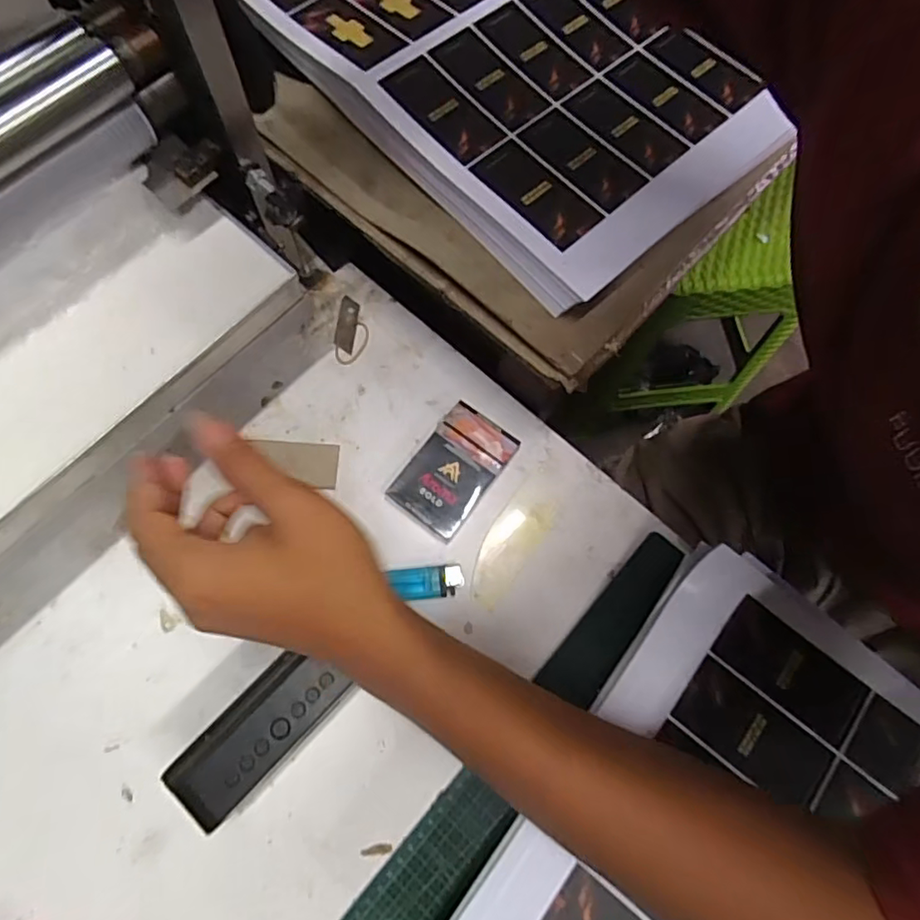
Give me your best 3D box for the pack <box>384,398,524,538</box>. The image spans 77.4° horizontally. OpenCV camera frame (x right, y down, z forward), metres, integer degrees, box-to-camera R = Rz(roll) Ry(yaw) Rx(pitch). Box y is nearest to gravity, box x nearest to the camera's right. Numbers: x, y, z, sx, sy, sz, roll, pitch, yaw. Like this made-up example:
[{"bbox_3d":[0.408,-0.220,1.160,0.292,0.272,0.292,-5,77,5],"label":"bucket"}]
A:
[{"bbox_3d":[-0.005,0.007,0.451,0.059,0.022,0.095,36,74,7],"label":"pack"}]

